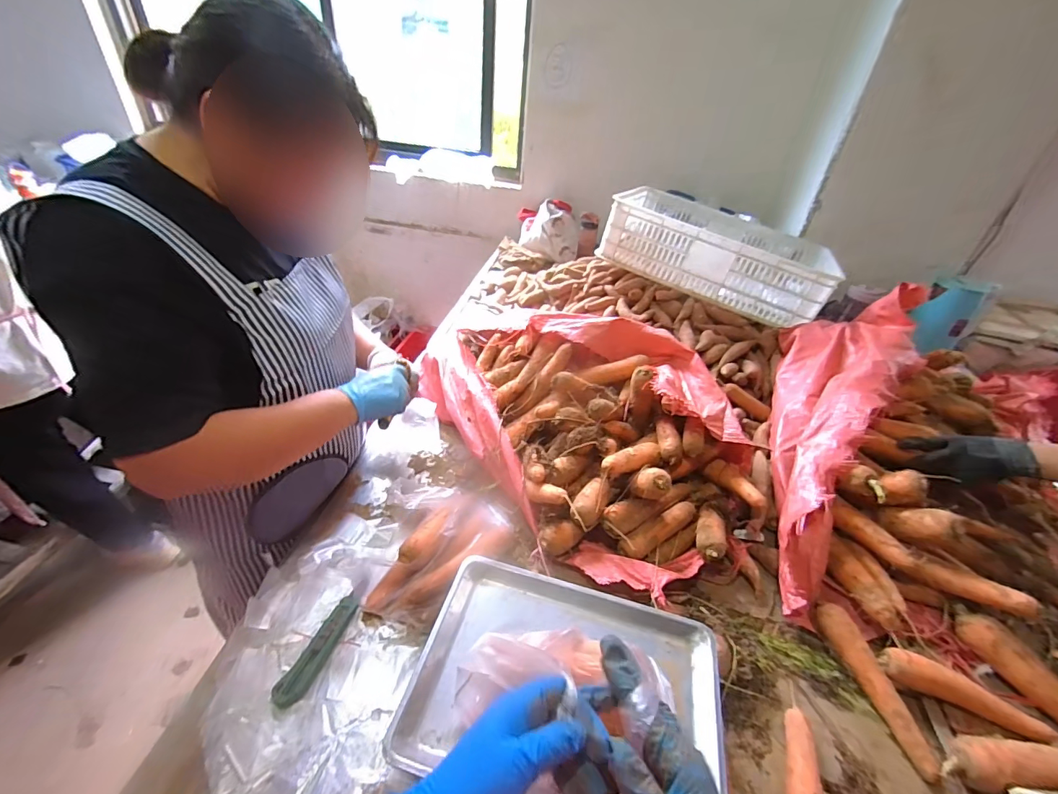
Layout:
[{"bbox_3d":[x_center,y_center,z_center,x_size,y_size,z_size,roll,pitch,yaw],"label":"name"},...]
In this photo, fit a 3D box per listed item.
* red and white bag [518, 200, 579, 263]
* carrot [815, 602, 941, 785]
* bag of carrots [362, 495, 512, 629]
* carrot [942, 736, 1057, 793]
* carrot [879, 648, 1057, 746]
[{"bbox_3d":[0.082,-0.683,1.806,0.224,0.177,0.227,-2,38,-10],"label":"red and white bag"},{"bbox_3d":[0.469,0.385,0.605,0.038,0.057,0.202,-6,39,-15],"label":"carrot"},{"bbox_3d":[-0.121,0.234,0.683,0.133,0.111,0.233,21,40,19],"label":"bag of carrots"},{"bbox_3d":[0.576,0.426,0.513,0.172,0.043,0.055,4,37,-3],"label":"carrot"},{"bbox_3d":[0.580,0.400,0.588,0.194,0.040,0.042,25,41,23],"label":"carrot"}]

